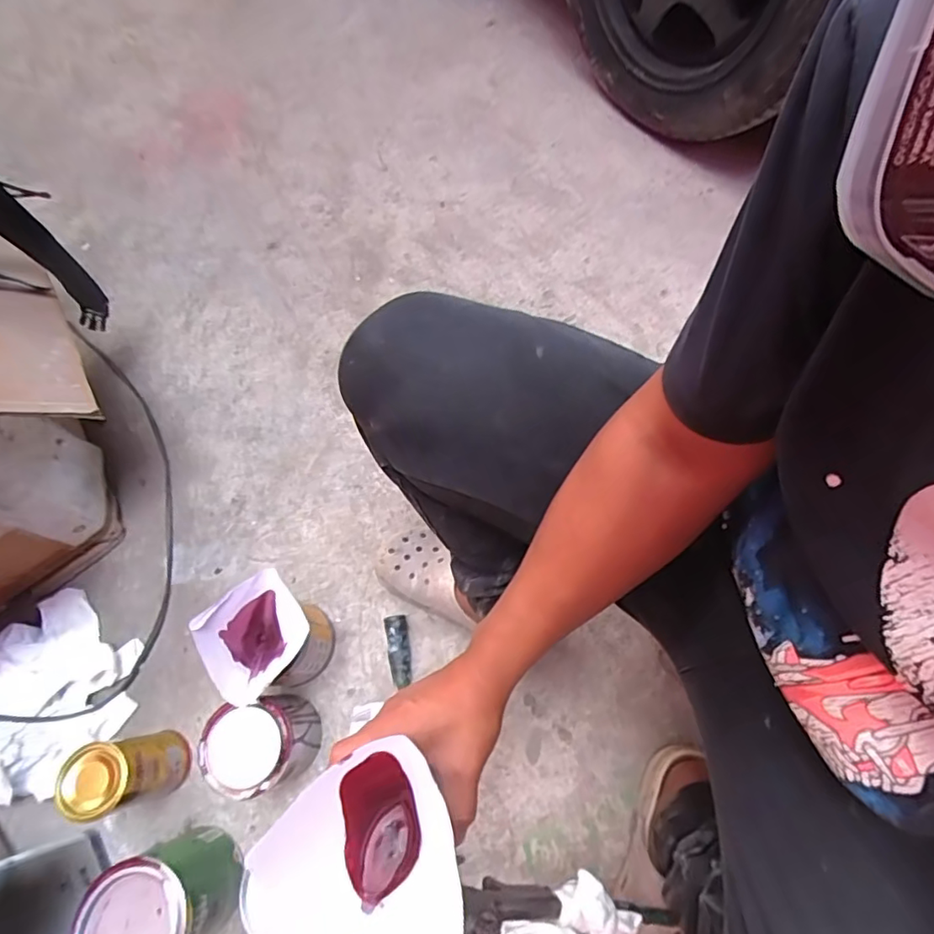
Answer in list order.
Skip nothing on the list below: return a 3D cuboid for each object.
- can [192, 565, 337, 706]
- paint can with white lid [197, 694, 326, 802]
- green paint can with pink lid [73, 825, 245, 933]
[{"bbox_3d":[-0.225,0.204,0.639,0.112,0.190,0.096,-42,73,-14],"label":"can"},{"bbox_3d":[-0.234,0.318,0.633,0.097,0.124,0.091,-1,68,2],"label":"paint can with white lid"},{"bbox_3d":[-0.315,0.455,0.575,0.105,0.136,0.101,-1,68,2],"label":"green paint can with pink lid"}]

